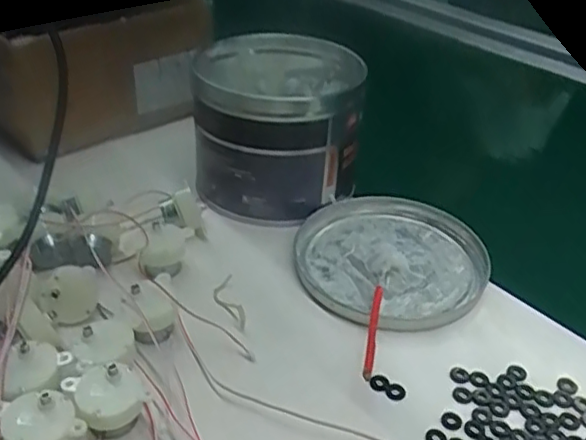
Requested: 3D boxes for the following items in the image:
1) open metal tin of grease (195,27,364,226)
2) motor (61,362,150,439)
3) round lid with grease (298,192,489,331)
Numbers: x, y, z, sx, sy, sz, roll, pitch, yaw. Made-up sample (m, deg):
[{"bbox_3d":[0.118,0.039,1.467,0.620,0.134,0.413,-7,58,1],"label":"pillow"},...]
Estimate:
[{"bbox_3d":[-0.012,-0.078,0.503,0.124,0.106,0.143,0,36,-5],"label":"open metal tin of grease"},{"bbox_3d":[-0.091,0.090,0.311,0.037,0.025,0.029,-22,43,-32],"label":"motor"},{"bbox_3d":[0.069,0.025,0.437,0.130,0.017,0.131,2,35,-2],"label":"round lid with grease"}]

